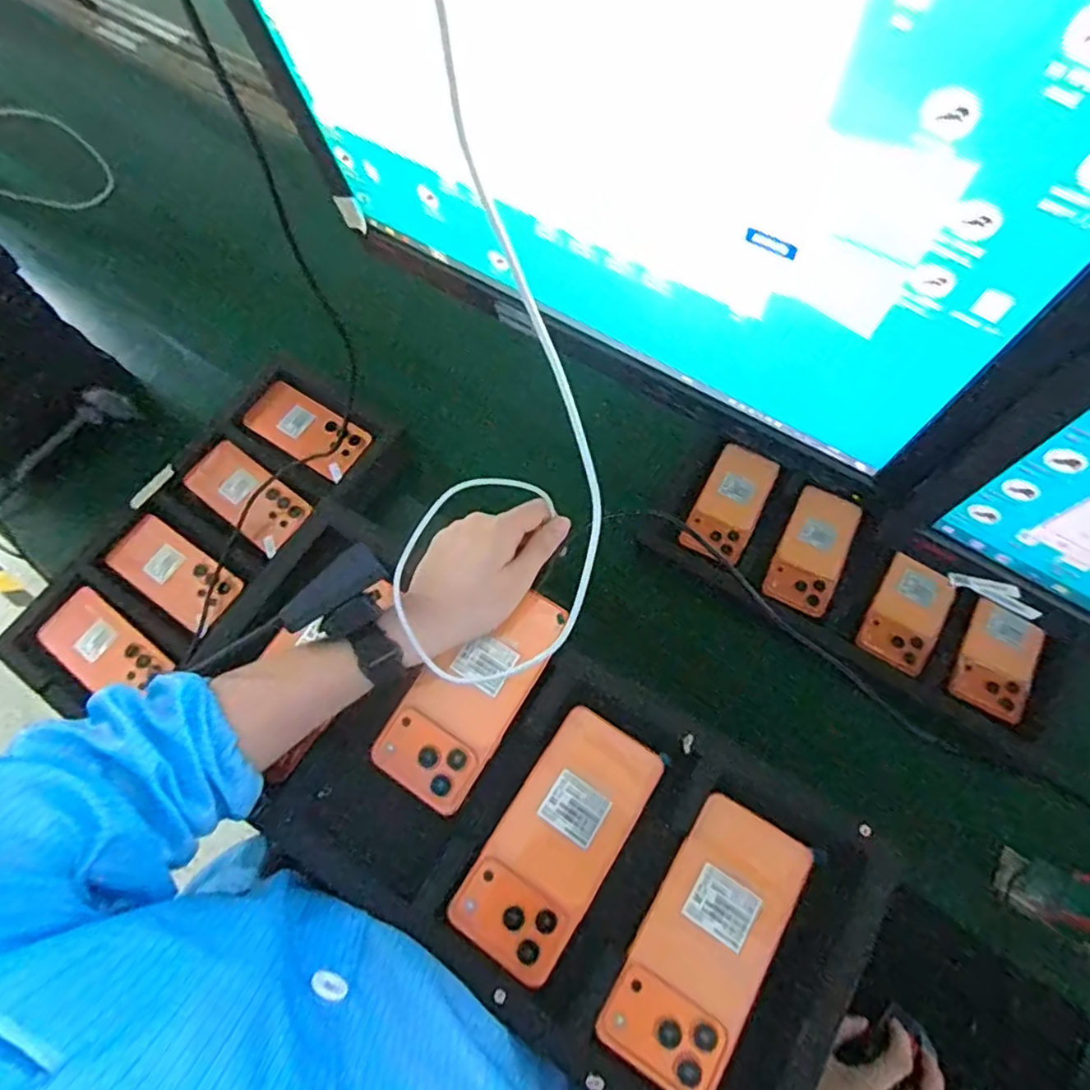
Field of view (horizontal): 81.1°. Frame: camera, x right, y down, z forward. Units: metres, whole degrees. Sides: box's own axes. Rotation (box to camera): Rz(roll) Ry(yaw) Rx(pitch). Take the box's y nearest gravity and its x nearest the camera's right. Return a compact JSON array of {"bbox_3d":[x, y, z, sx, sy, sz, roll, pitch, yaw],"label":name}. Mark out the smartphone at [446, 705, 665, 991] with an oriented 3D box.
[{"bbox_3d":[0.010,0.196,0.428,0.076,0.006,0.160,31,71,14],"label":"smartphone"}]

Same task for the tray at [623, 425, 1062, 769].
[{"bbox_3d":[0.359,0.047,0.755,0.468,0.040,0.183,33,71,15],"label":"tray"}]

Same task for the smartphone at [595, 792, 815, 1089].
[{"bbox_3d":[0.102,0.246,0.397,0.075,0.008,0.159,31,71,14],"label":"smartphone"}]

